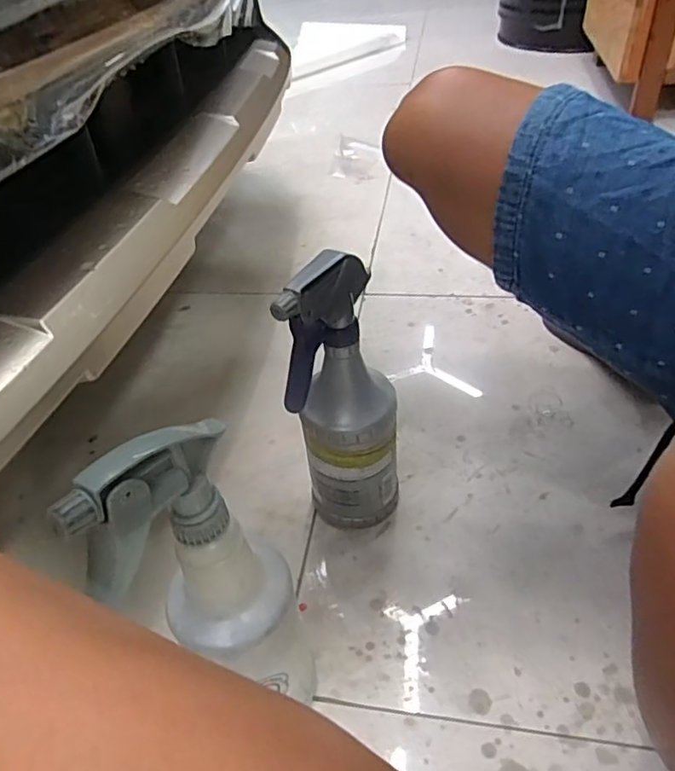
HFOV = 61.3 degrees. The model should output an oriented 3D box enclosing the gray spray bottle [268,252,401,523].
[{"bbox_3d":[0.008,0.029,0.503,0.084,0.298,0.081,-1,42,4],"label":"gray spray bottle"}]

